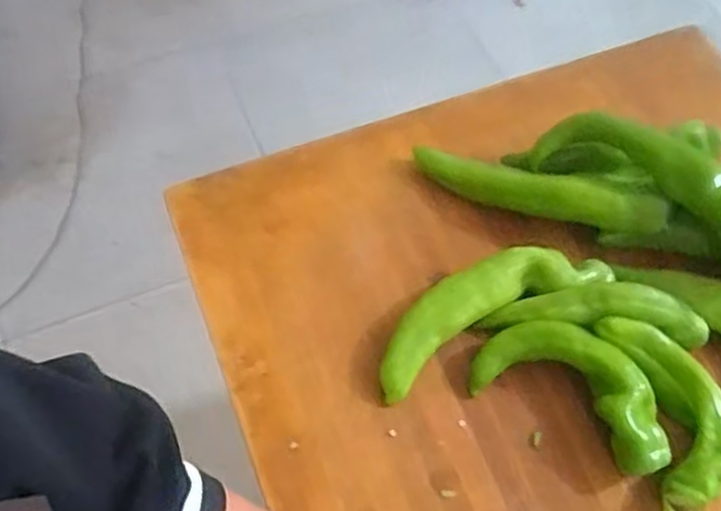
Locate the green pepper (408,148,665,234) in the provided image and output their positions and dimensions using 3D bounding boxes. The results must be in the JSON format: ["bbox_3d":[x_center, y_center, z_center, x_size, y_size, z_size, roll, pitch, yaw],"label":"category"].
[{"bbox_3d":[0.143,-0.053,0.626,0.205,0.038,0.029,15,62,22],"label":"green pepper"}]

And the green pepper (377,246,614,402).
[{"bbox_3d":[0.096,0.039,0.585,0.194,0.032,0.056,-25,65,-13],"label":"green pepper"}]

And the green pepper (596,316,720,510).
[{"bbox_3d":[0.225,0.106,0.545,0.061,0.031,0.134,-16,63,-9],"label":"green pepper"}]

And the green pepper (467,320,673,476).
[{"bbox_3d":[0.158,0.094,0.551,0.144,0.045,0.068,28,65,14],"label":"green pepper"}]

